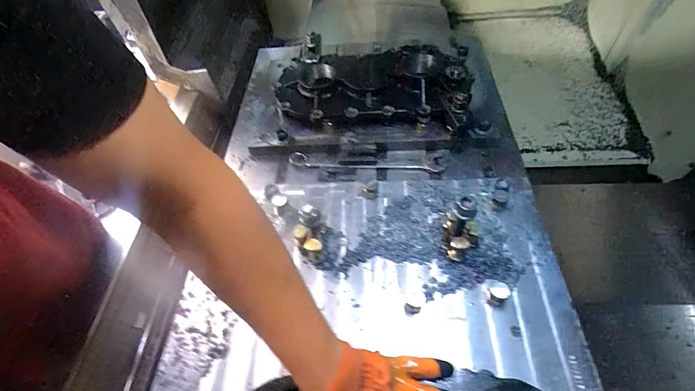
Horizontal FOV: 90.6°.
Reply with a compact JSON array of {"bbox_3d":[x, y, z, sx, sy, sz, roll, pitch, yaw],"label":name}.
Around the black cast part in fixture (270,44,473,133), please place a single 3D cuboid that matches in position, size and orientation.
[{"bbox_3d":[0.045,-0.236,0.750,0.406,0.089,0.238,4,55,8],"label":"black cast part in fixture"}]

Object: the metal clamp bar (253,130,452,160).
[{"bbox_3d":[0.000,-0.109,0.699,0.411,0.028,0.032,-1,55,4],"label":"metal clamp bar"}]

